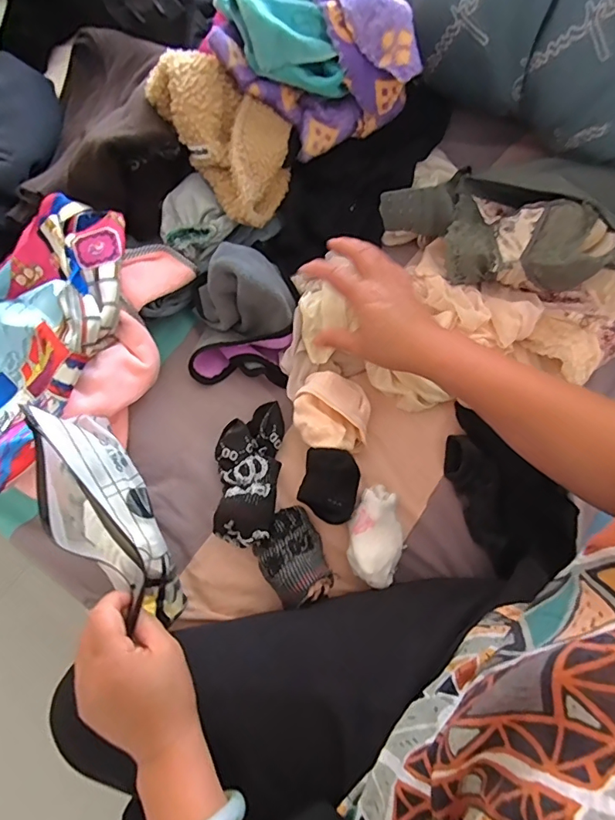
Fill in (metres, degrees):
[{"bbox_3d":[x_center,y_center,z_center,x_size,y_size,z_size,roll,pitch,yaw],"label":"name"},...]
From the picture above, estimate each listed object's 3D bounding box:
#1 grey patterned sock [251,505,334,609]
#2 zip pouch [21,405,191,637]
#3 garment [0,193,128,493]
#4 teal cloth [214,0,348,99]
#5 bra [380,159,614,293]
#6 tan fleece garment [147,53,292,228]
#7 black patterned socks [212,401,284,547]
[{"bbox_3d":[-0.014,0.150,0.487,0.067,0.050,0.094,-28,74,-8],"label":"grey patterned sock"},{"bbox_3d":[-0.186,0.100,0.446,0.082,0.106,0.219,-32,86,-9],"label":"zip pouch"},{"bbox_3d":[-0.307,-0.087,0.515,0.177,0.060,0.321,26,74,8],"label":"garment"},{"bbox_3d":[-0.041,-0.436,0.536,0.090,0.079,0.178,-30,75,-9],"label":"teal cloth"},{"bbox_3d":[0.248,-0.229,0.546,0.212,0.070,0.235,-40,76,-11],"label":"bra"},{"bbox_3d":[-0.080,-0.319,0.554,0.126,0.104,0.187,-35,75,-10],"label":"tan fleece garment"},{"bbox_3d":[-0.063,0.060,0.505,0.065,0.031,0.155,4,57,1],"label":"black patterned socks"}]

